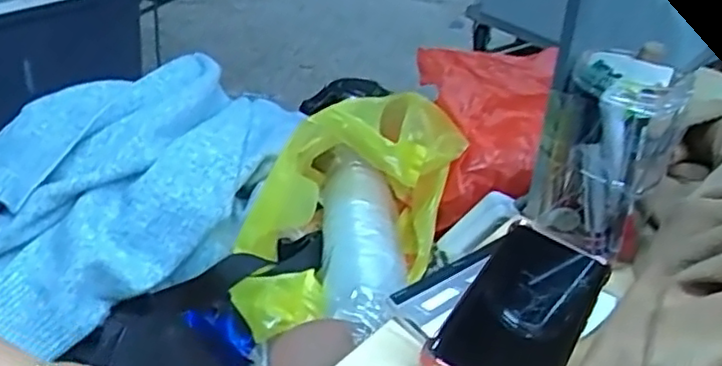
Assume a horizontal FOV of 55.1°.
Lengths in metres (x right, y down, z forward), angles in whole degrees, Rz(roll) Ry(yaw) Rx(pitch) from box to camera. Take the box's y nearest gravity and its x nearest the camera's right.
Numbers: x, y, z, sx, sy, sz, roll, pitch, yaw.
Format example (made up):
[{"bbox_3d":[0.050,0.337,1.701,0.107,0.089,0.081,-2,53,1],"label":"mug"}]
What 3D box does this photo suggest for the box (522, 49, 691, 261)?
[{"bbox_3d":[0.181,-0.019,0.526,0.090,0.143,0.072,19,34,17],"label":"box"}]

